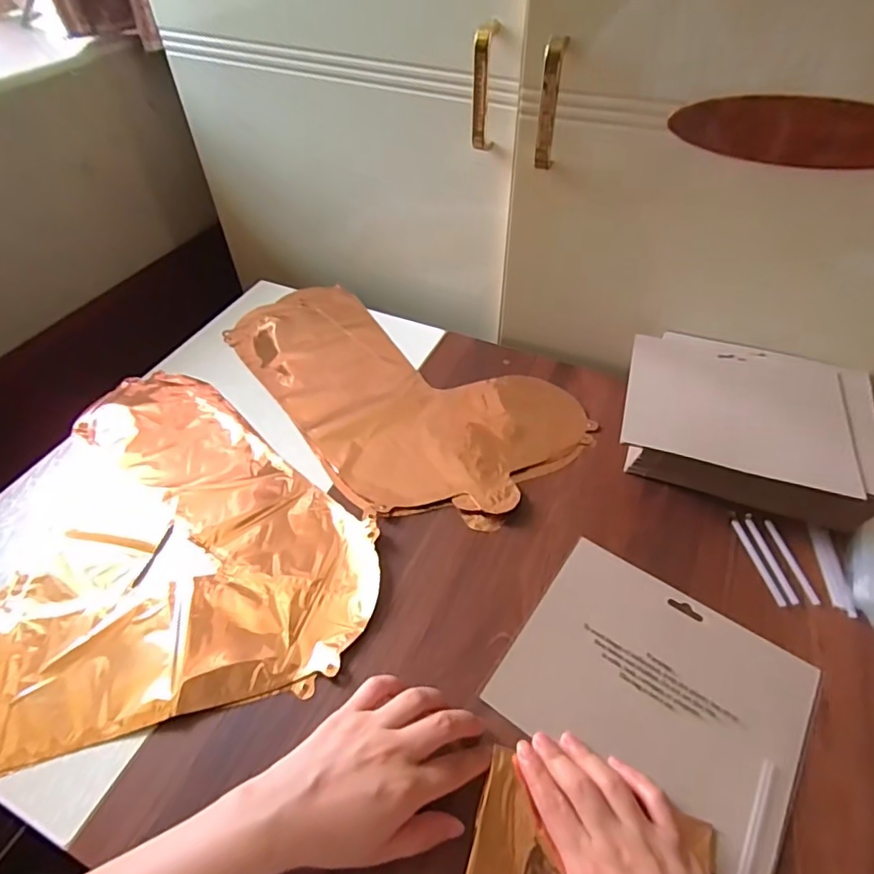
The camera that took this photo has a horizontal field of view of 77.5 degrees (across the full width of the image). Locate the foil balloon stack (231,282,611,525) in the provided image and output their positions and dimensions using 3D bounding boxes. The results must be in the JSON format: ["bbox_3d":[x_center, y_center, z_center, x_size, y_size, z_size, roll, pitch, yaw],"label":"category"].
[{"bbox_3d":[-0.060,-0.063,0.618,0.238,0.010,0.425,-36,56,-28],"label":"foil balloon stack"}]

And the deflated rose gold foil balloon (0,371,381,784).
[{"bbox_3d":[-0.270,0.121,0.450,0.385,0.011,0.388,25,53,22],"label":"deflated rose gold foil balloon"}]

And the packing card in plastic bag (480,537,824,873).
[{"bbox_3d":[0.157,0.182,0.394,0.194,0.005,0.169,29,54,25],"label":"packing card in plastic bag"}]

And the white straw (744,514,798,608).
[{"bbox_3d":[0.286,0.102,0.467,0.009,0.004,0.087,-3,47,-2],"label":"white straw"}]

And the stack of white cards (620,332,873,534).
[{"bbox_3d":[0.294,-0.010,0.529,0.218,0.065,0.193,16,50,15],"label":"stack of white cards"}]

